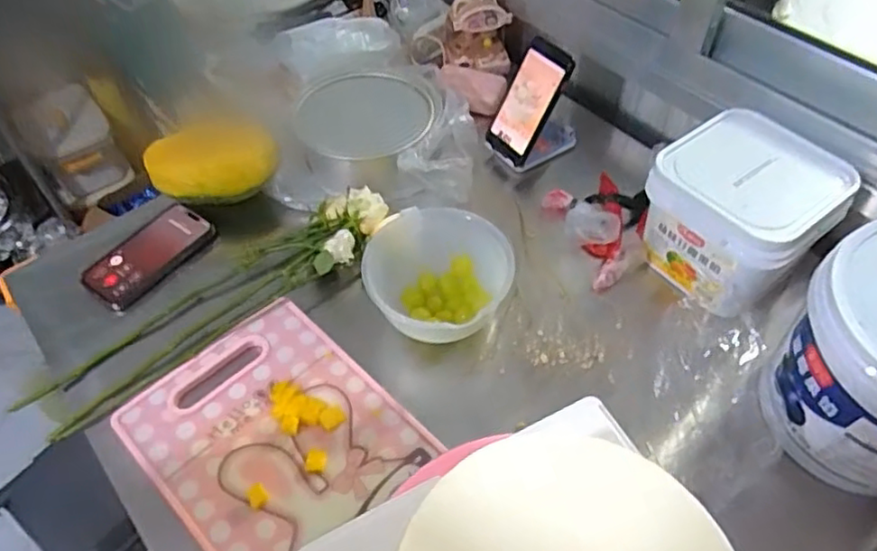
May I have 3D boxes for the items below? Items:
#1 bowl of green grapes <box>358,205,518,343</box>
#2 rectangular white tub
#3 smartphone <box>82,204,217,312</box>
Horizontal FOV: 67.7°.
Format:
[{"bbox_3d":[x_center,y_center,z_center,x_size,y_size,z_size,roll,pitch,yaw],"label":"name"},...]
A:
[{"bbox_3d":[-0.002,0.008,0.724,0.155,0.096,0.150,-1,52,1],"label":"bowl of green grapes"},{"bbox_3d":[0.340,-0.074,0.749,0.164,0.123,0.184,-28,56,-20],"label":"rectangular white tub"},{"bbox_3d":[-0.361,-0.027,0.820,0.081,0.013,0.155,33,59,24],"label":"smartphone"}]

